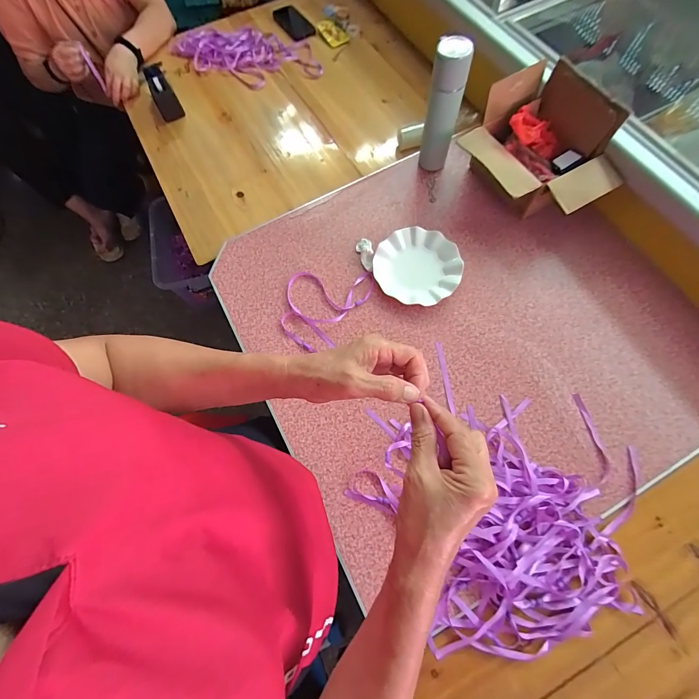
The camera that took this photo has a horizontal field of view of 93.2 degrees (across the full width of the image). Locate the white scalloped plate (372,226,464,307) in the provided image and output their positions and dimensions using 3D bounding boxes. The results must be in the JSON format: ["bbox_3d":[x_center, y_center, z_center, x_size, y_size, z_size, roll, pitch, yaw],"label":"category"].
[{"bbox_3d":[0.145,-0.180,0.712,0.180,0.026,0.175,-1,71,2],"label":"white scalloped plate"}]

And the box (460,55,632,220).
[{"bbox_3d":[0.383,-0.389,0.685,0.219,0.185,0.268,-29,73,-7],"label":"box"}]

